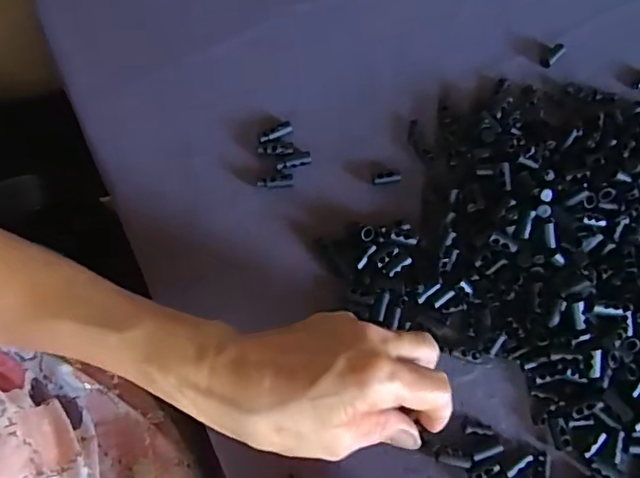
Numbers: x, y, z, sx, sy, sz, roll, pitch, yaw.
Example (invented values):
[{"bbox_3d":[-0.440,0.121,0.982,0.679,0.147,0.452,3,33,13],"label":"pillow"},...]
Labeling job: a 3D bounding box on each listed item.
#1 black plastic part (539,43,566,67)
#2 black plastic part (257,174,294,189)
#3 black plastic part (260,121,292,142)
[{"bbox_3d":[0.165,-0.130,0.399,0.008,0.004,0.022,43,77,13],"label":"black plastic part"},{"bbox_3d":[-0.030,-0.038,0.373,0.024,0.004,0.009,-7,71,-2],"label":"black plastic part"},{"bbox_3d":[-0.030,-0.072,0.384,0.024,0.004,0.009,-27,73,-8],"label":"black plastic part"}]

